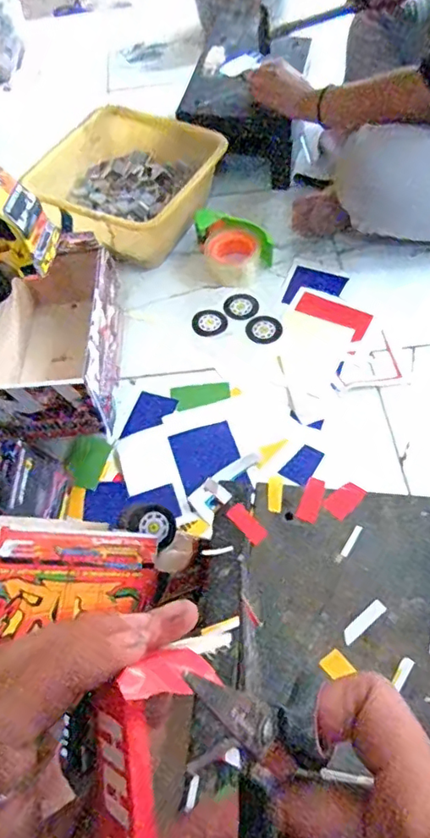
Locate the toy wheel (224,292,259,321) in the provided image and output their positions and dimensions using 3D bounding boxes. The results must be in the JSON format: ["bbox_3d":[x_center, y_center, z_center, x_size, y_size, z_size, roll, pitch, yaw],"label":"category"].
[{"bbox_3d":[0.043,-0.185,0.917,0.055,0.005,0.054,-2,60,3],"label":"toy wheel"}]

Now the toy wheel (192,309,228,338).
[{"bbox_3d":[-0.008,-0.158,0.900,0.056,0.013,0.058,-2,60,3],"label":"toy wheel"}]

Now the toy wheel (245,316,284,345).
[{"bbox_3d":[0.079,-0.143,0.888,0.056,0.005,0.058,-2,60,3],"label":"toy wheel"}]

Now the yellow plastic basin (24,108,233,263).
[{"bbox_3d":[-0.140,-0.404,0.983,0.268,0.143,0.278,37,69,22],"label":"yellow plastic basin"}]

